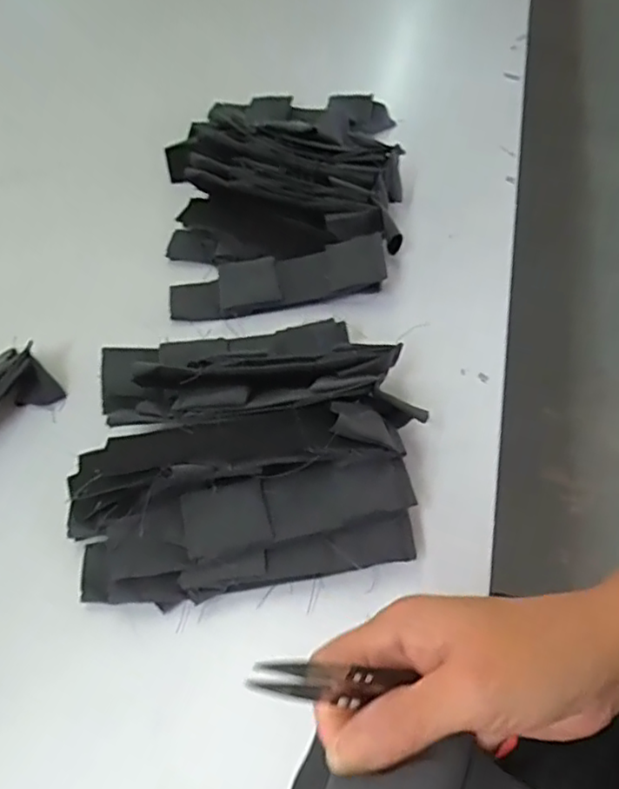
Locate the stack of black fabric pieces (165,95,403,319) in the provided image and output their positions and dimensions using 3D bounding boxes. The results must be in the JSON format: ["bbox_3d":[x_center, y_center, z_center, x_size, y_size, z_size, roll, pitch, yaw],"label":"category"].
[{"bbox_3d":[-0.030,-0.220,0.642,0.233,0.064,0.327,-7,53,-2],"label":"stack of black fabric pieces"}]

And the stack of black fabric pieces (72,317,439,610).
[{"bbox_3d":[-0.047,0.030,0.453,0.239,0.062,0.210,-9,53,-4],"label":"stack of black fabric pieces"}]

